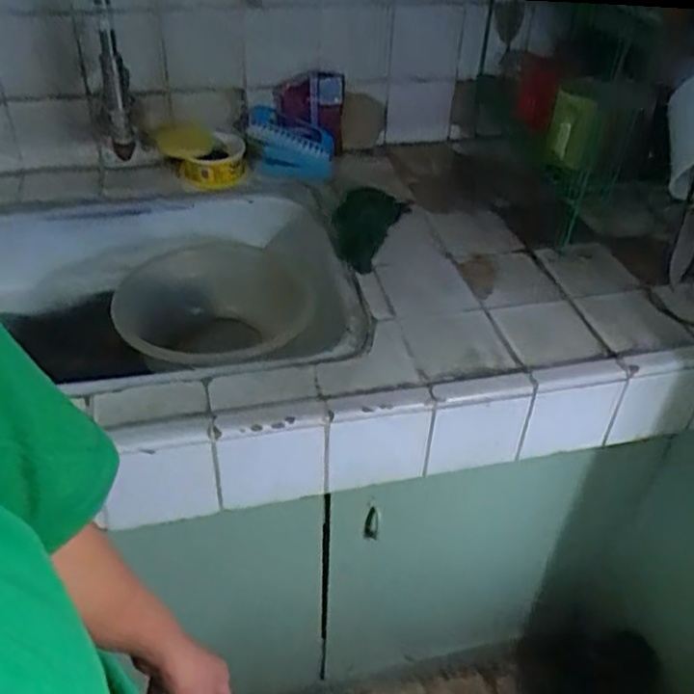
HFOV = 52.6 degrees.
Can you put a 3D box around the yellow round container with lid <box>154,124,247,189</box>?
[{"bbox_3d":[-0.239,-0.319,1.163,0.138,0.080,0.110,-8,42,-12],"label":"yellow round container with lid"}]

